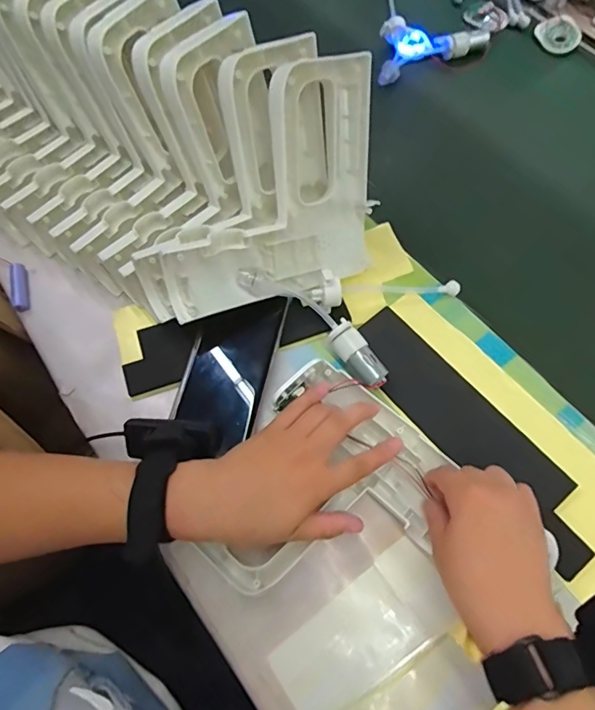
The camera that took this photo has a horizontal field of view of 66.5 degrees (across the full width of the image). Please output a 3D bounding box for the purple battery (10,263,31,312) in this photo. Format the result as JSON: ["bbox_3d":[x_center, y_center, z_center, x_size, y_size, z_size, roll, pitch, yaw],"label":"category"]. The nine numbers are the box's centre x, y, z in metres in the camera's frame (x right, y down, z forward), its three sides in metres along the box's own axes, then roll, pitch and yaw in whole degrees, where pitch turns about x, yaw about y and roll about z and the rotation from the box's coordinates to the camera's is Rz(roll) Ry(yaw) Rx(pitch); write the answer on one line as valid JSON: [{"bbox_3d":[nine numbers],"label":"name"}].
[{"bbox_3d":[-0.282,-0.070,0.462,0.012,0.015,0.051,-13,67,-3],"label":"purple battery"}]

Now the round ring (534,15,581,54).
[{"bbox_3d":[0.347,-0.425,0.603,0.053,0.004,0.054,-1,83,7],"label":"round ring"}]

